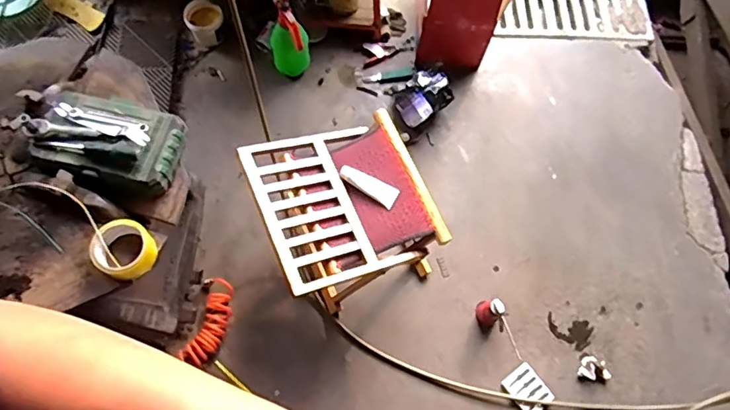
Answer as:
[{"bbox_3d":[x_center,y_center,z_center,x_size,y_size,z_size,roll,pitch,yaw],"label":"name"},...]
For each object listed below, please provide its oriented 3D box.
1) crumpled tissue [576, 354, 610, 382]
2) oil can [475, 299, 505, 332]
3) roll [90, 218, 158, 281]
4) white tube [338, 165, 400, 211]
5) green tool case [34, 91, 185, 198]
[{"bbox_3d":[0.644,0.460,1.492,0.088,0.039,0.077,-2,66,-3],"label":"crumpled tissue"},{"bbox_3d":[0.353,0.305,1.493,0.067,0.107,0.081,-32,71,-15],"label":"oil can"},{"bbox_3d":[-0.395,0.076,0.870,0.090,0.050,0.094,1,68,-3],"label":"roll"},{"bbox_3d":[0.011,-0.054,1.336,0.157,0.014,0.055,35,70,11],"label":"white tube"},{"bbox_3d":[-0.445,-0.110,0.918,0.229,0.055,0.159,14,68,2],"label":"green tool case"}]

